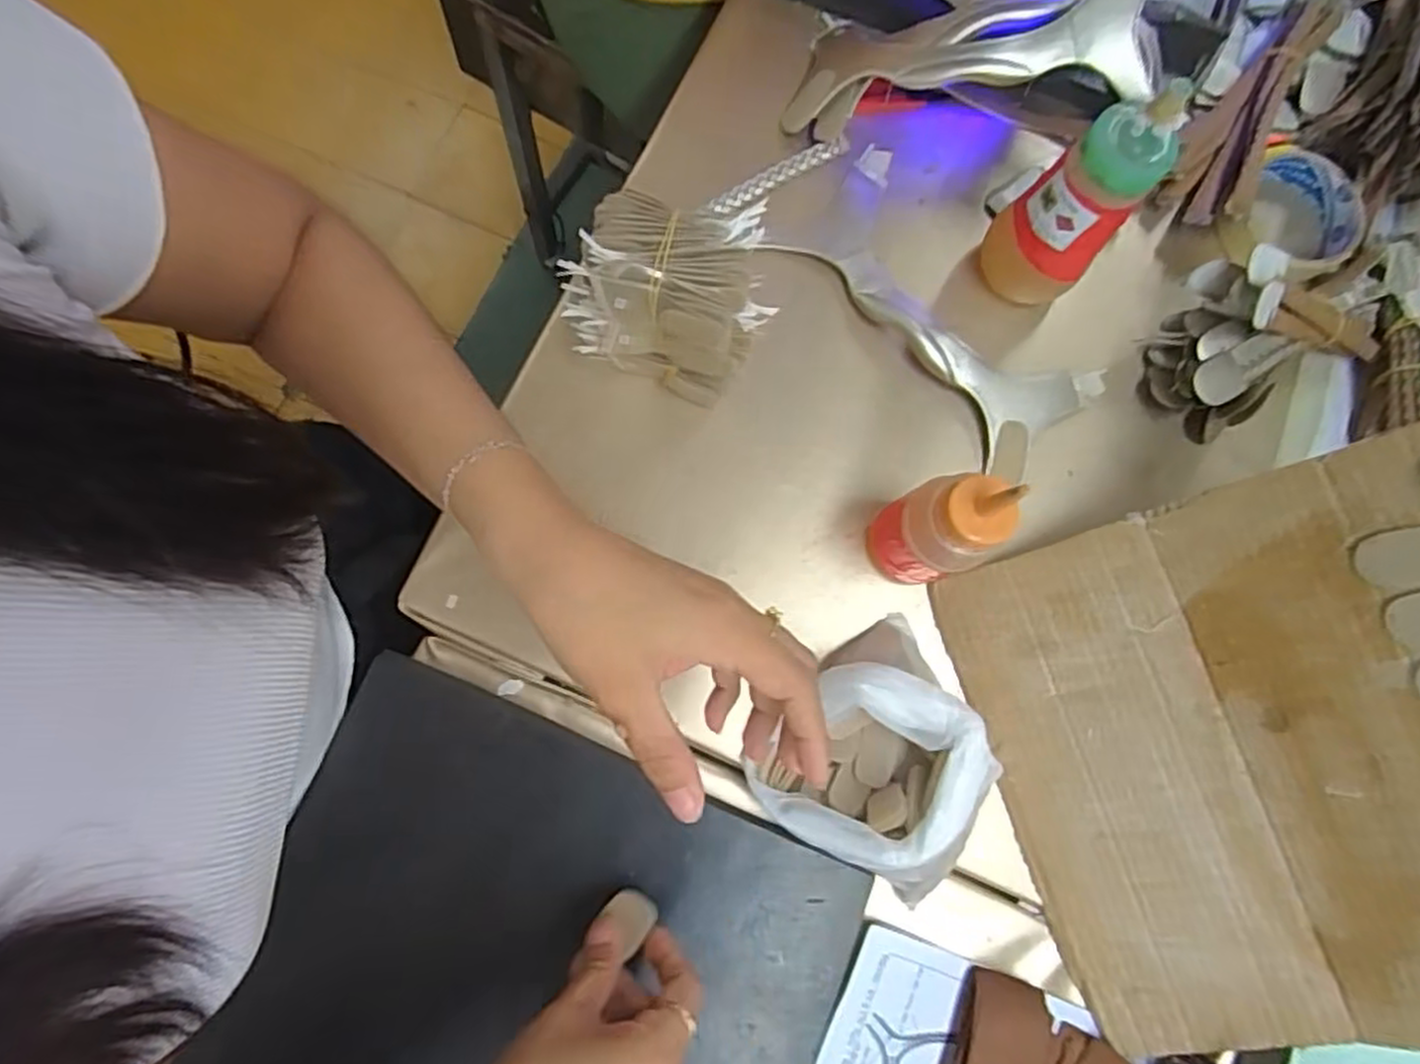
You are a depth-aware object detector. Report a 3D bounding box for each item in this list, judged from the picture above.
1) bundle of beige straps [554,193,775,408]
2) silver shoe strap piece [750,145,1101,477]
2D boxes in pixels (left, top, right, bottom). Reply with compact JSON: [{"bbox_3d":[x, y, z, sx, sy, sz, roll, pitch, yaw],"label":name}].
[{"bbox_3d":[-0.027,-0.132,0.427,0.112,0.112,0.071,17,79,0],"label":"bundle of beige straps"},{"bbox_3d":[0.149,-0.146,0.484,0.107,0.018,0.223,-42,84,-10],"label":"silver shoe strap piece"}]

